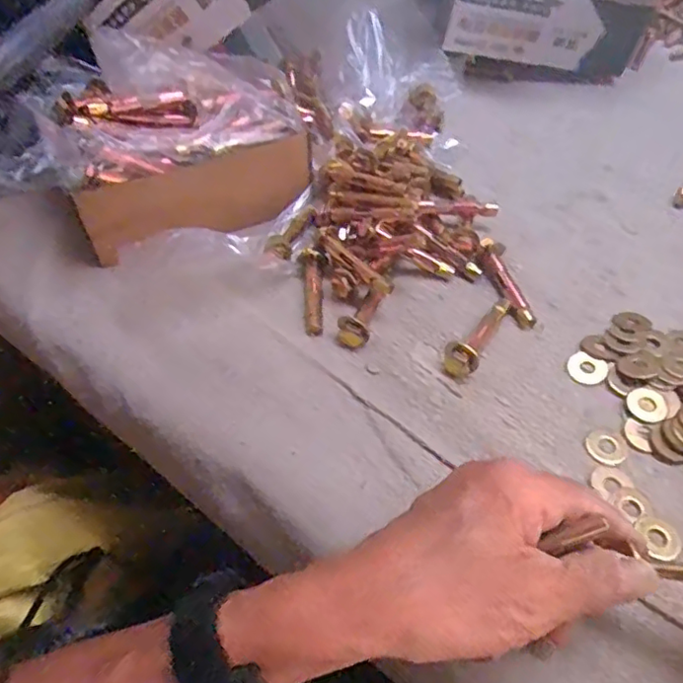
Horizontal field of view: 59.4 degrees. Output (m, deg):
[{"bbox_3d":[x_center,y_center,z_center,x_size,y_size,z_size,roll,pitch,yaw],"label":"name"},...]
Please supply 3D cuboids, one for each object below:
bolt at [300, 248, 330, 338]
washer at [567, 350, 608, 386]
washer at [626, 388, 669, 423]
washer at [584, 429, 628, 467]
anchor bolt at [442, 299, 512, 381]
[{"bbox_3d":[-0.016,-0.032,0.369,0.016,0.011,0.061,-5,49,-1],"label":"bolt"},{"bbox_3d":[0.139,0.015,0.339,0.022,0.004,0.020,31,58,26],"label":"washer"},{"bbox_3d":[0.162,0.034,0.318,0.020,0.004,0.019,-2,49,2],"label":"washer"},{"bbox_3d":[0.136,0.054,0.308,0.020,0.004,0.019,32,58,27],"label":"washer"},{"bbox_3d":[0.079,-0.004,0.346,0.018,0.013,0.063,25,55,23],"label":"anchor bolt"}]

